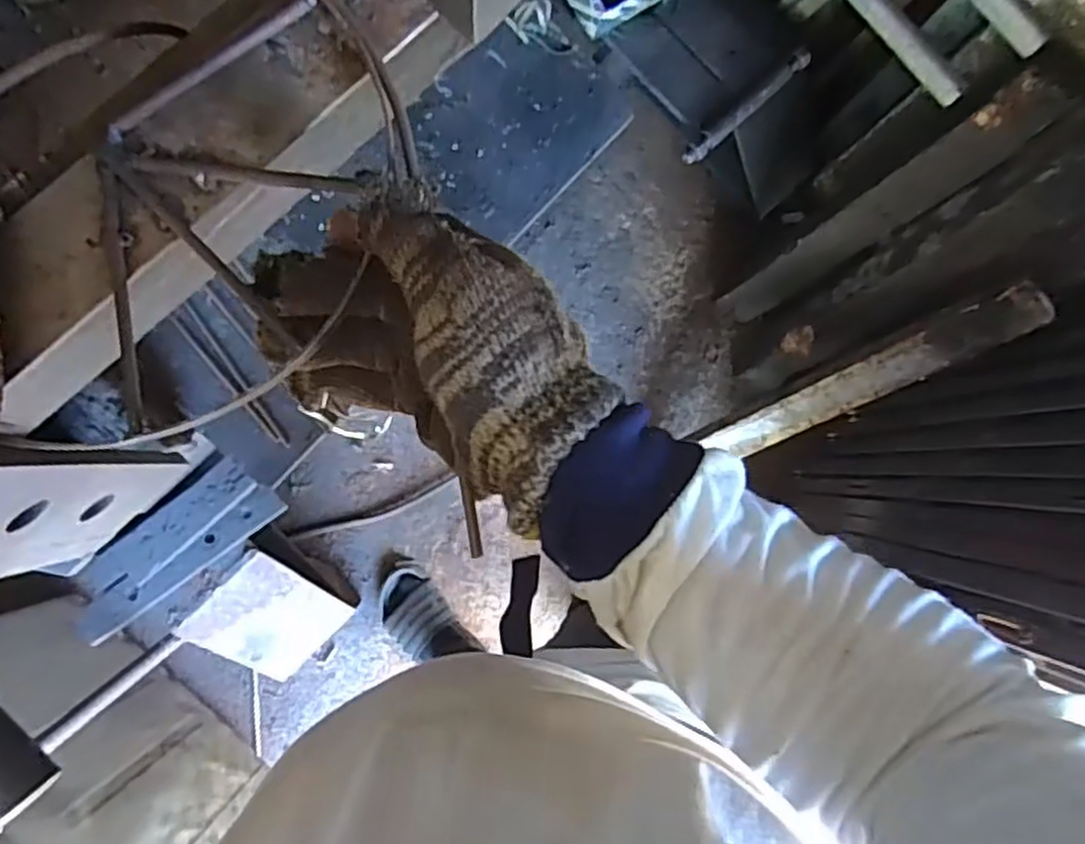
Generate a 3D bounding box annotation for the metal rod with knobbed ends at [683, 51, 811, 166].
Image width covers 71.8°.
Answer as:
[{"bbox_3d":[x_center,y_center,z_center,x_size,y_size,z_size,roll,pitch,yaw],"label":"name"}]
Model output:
[{"bbox_3d":[0.253,-0.389,0.926,0.196,0.025,0.023,-42,90,-4],"label":"metal rod with knobbed ends"}]

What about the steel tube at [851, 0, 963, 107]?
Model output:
[{"bbox_3d":[0.306,-0.402,0.709,0.020,0.023,0.253,-42,90,-4],"label":"steel tube"}]

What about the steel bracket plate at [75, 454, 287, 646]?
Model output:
[{"bbox_3d":[-0.498,0.173,0.998,0.303,0.036,0.098,-39,90,-4],"label":"steel bracket plate"}]

